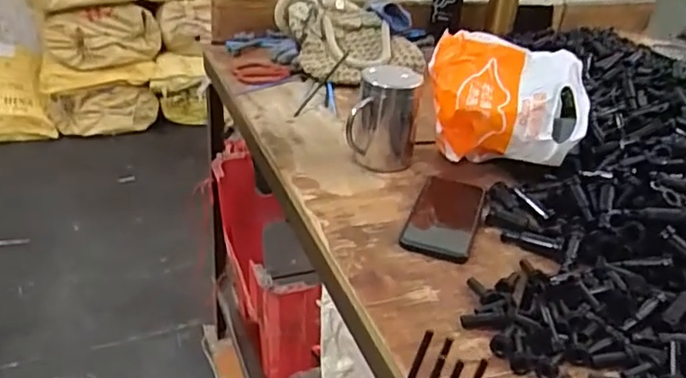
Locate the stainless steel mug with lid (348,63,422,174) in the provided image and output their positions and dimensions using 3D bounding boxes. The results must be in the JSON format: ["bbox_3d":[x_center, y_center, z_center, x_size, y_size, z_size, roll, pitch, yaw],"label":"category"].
[{"bbox_3d":[0.053,-0.094,0.769,0.088,0.131,0.083,6,30,1],"label":"stainless steel mug with lid"}]

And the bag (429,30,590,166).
[{"bbox_3d":[0.208,-0.110,0.777,0.194,0.133,0.116,9,30,6],"label":"bag"}]

